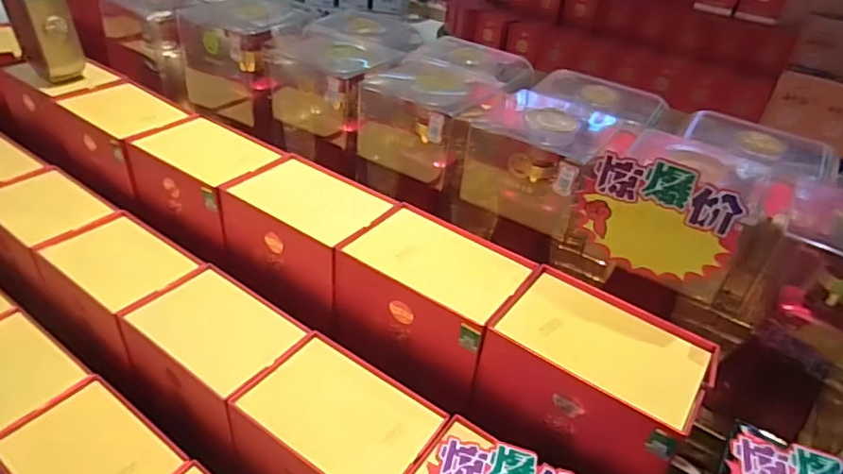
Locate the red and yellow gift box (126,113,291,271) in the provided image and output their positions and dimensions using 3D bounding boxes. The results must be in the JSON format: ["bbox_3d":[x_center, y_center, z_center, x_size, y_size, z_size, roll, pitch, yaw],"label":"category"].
[{"bbox_3d":[-0.296,-0.075,0.749,0.189,0.105,0.135,29,42,28],"label":"red and yellow gift box"}]

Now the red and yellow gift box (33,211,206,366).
[{"bbox_3d":[-0.383,0.061,0.720,0.202,0.107,0.152,26,41,25],"label":"red and yellow gift box"}]

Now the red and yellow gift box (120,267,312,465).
[{"bbox_3d":[-0.231,0.138,0.630,0.199,0.101,0.152,25,40,24],"label":"red and yellow gift box"}]

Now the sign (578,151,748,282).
[{"bbox_3d":[0.220,-0.016,0.518,0.134,0.115,0.005,26,40,24],"label":"sign"}]

